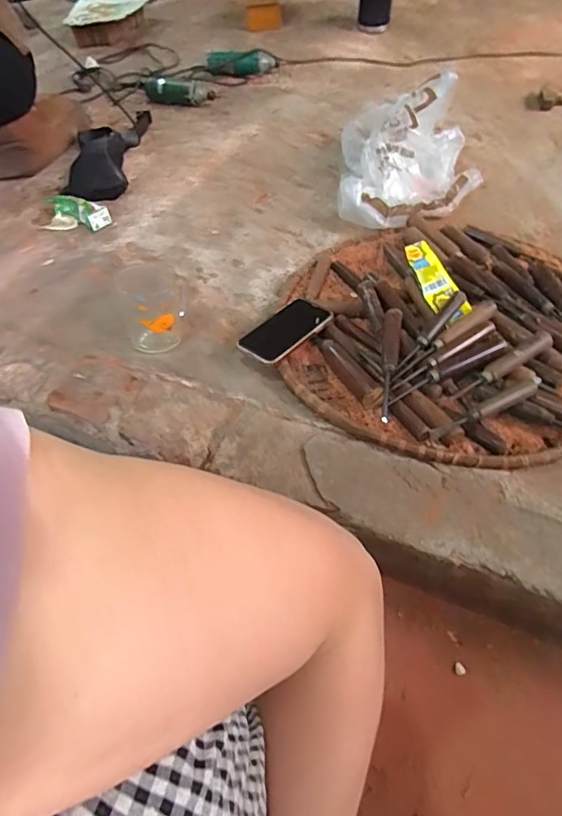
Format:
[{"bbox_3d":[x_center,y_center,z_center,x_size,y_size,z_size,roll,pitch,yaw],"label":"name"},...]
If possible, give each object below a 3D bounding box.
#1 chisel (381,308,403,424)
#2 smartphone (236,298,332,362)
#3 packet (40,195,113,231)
[{"bbox_3d":[0.140,-0.056,0.612,0.025,0.027,0.176,8,56,11],"label":"chisel"},{"bbox_3d":[0.007,-0.111,0.658,0.070,0.010,0.136,34,59,27],"label":"smartphone"},{"bbox_3d":[-0.406,-0.379,0.914,0.150,0.027,0.062,13,58,13],"label":"packet"}]

